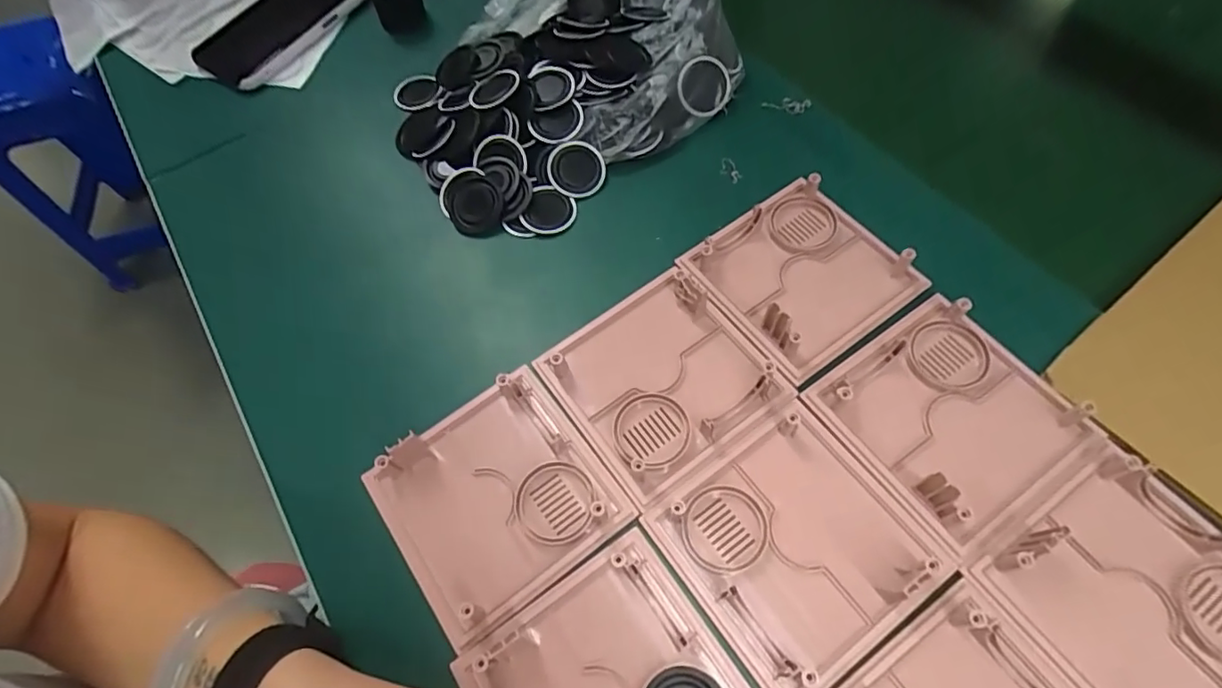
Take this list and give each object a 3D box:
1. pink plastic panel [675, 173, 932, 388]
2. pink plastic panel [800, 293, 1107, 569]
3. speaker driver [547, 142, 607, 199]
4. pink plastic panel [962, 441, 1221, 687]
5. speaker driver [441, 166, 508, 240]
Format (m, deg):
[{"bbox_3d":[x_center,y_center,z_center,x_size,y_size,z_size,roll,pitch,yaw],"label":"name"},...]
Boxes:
[{"bbox_3d":[0.114,-0.047,0.346,0.103,0.025,0.105,-34,64,-13],"label":"pink plastic panel"},{"bbox_3d":[0.176,0.034,0.300,0.102,0.022,0.107,-32,64,-12],"label":"pink plastic panel"},{"bbox_3d":[-0.024,-0.120,0.403,0.038,0.006,0.038,-7,89,-7],"label":"speaker driver"},{"bbox_3d":[0.234,0.112,0.254,0.097,0.019,0.105,-33,64,-12],"label":"pink plastic panel"},{"bbox_3d":[-0.096,-0.097,0.401,0.039,0.012,0.052,-45,75,5],"label":"speaker driver"}]

